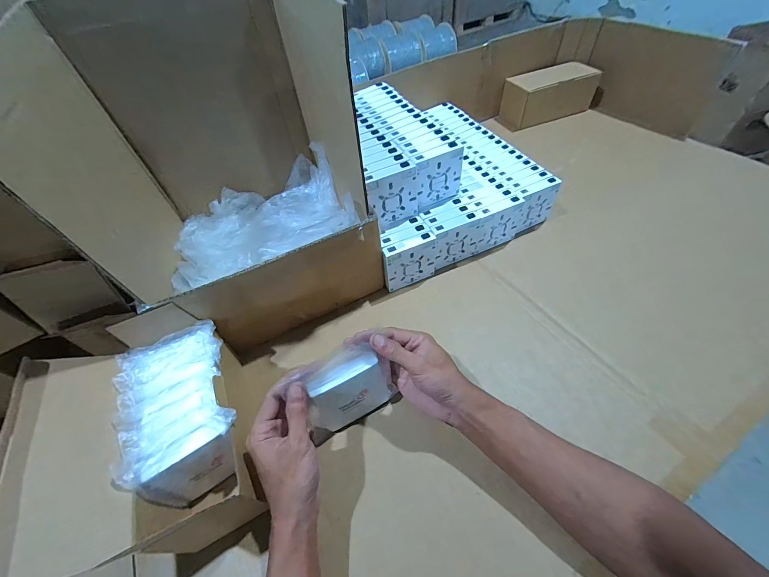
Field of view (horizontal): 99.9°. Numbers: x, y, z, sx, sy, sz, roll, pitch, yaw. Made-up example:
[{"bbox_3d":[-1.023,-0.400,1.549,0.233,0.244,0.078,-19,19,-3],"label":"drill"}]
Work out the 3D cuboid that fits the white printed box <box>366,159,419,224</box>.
[{"bbox_3d":[0.012,-0.142,0.496,0.081,0.088,0.022,-23,54,-12],"label":"white printed box"}]

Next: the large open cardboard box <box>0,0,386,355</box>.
[{"bbox_3d":[-0.210,-0.162,0.448,0.293,0.345,0.316,-22,54,-12],"label":"large open cardboard box"}]

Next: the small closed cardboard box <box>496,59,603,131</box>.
[{"bbox_3d":[0.418,-0.501,0.837,0.216,0.100,0.110,-18,53,-9],"label":"small closed cardboard box"}]

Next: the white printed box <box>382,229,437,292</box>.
[{"bbox_3d":[0.041,-0.043,0.523,0.089,0.081,0.023,-20,54,-11],"label":"white printed box"}]

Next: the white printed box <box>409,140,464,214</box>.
[{"bbox_3d":[0.084,-0.178,0.519,0.085,0.090,0.024,-28,55,-16],"label":"white printed box"}]

